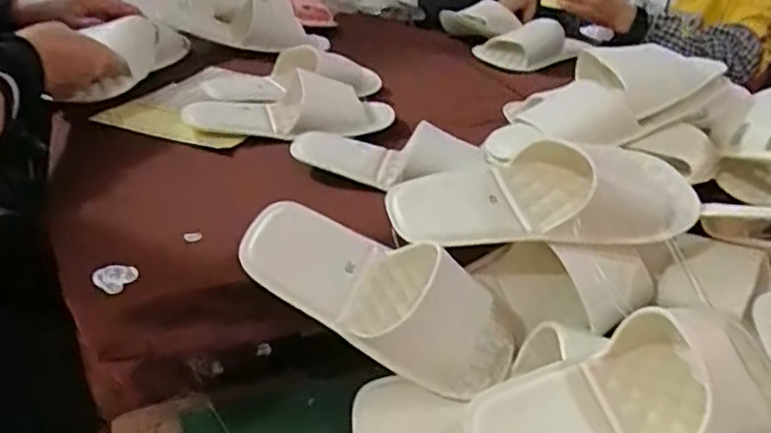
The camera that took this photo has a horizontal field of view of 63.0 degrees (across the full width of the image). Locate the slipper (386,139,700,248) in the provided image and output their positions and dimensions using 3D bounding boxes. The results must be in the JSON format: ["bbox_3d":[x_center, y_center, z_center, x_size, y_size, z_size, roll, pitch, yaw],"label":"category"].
[{"bbox_3d":[0.141,-0.024,0.544,0.269,0.064,0.107,0,30,-10],"label":"slipper"}]

